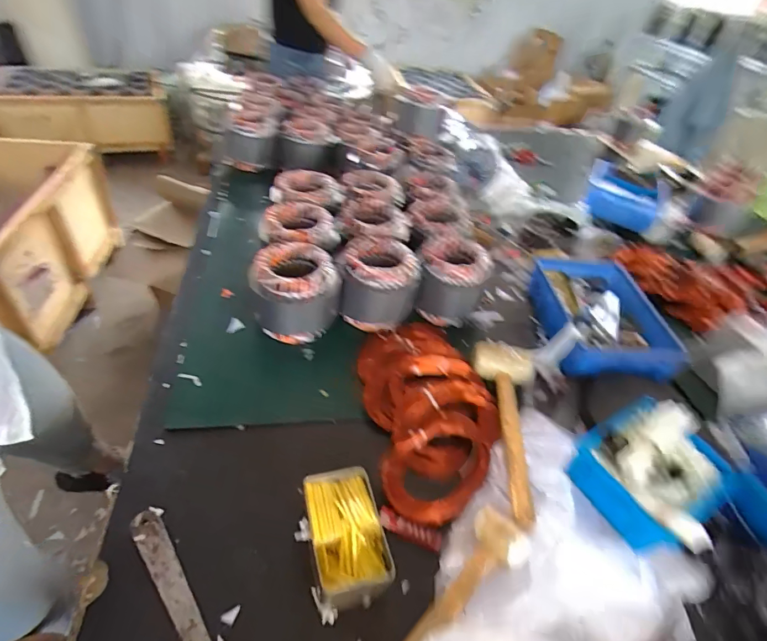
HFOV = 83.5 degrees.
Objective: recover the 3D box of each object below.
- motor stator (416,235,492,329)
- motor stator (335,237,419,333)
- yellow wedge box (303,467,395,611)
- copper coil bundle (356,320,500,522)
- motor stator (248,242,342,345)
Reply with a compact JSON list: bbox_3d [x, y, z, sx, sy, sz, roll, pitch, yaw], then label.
[{"bbox_3d":[0.139,-0.074,0.865,0.124,0.149,0.124,13,37,6],"label":"motor stator"},{"bbox_3d":[-0.005,-0.077,0.827,0.141,0.142,0.144,11,37,3],"label":"motor stator"},{"bbox_3d":[-0.044,0.259,0.520,0.084,0.060,0.136,-6,39,-19],"label":"yellow wedge box"},{"bbox_3d":[0.073,0.131,0.704,0.200,0.072,0.368,-1,38,-13],"label":"copper coil bundle"},{"bbox_3d":[-0.160,-0.054,0.794,0.150,0.144,0.150,2,42,-1],"label":"motor stator"}]

